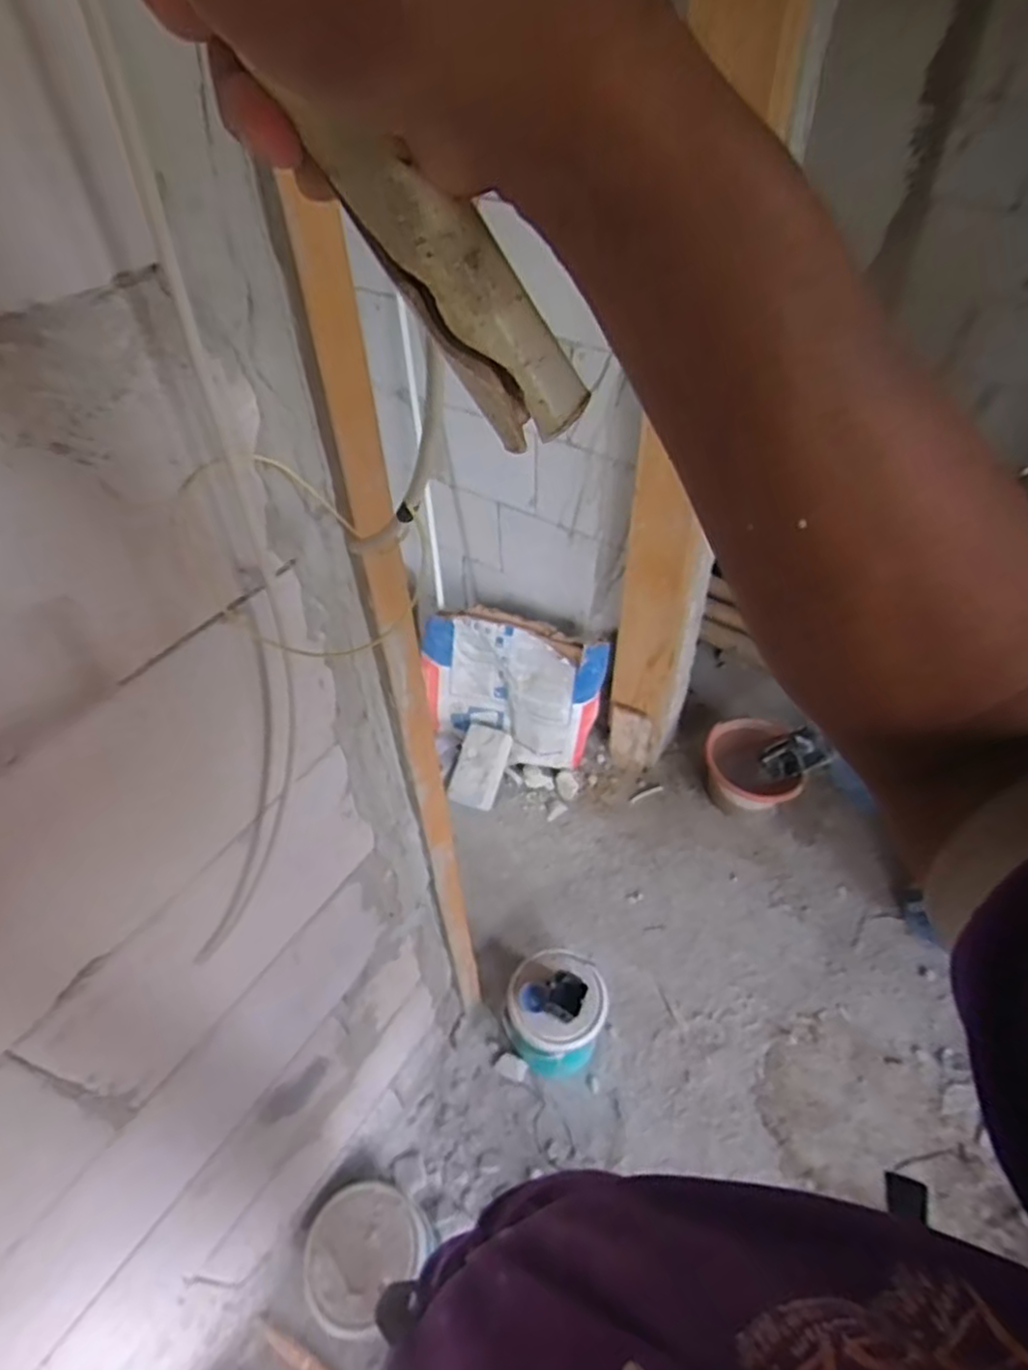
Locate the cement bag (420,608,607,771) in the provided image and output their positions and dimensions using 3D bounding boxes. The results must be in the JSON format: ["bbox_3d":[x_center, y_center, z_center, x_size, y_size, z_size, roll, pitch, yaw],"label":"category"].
[{"bbox_3d":[-0.017,0.013,1.775,0.457,0.346,0.167,17,50,18],"label":"cement bag"}]

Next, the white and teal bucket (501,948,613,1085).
[{"bbox_3d":[0.081,0.612,1.347,0.173,0.218,0.181,-1,47,1],"label":"white and teal bucket"}]

